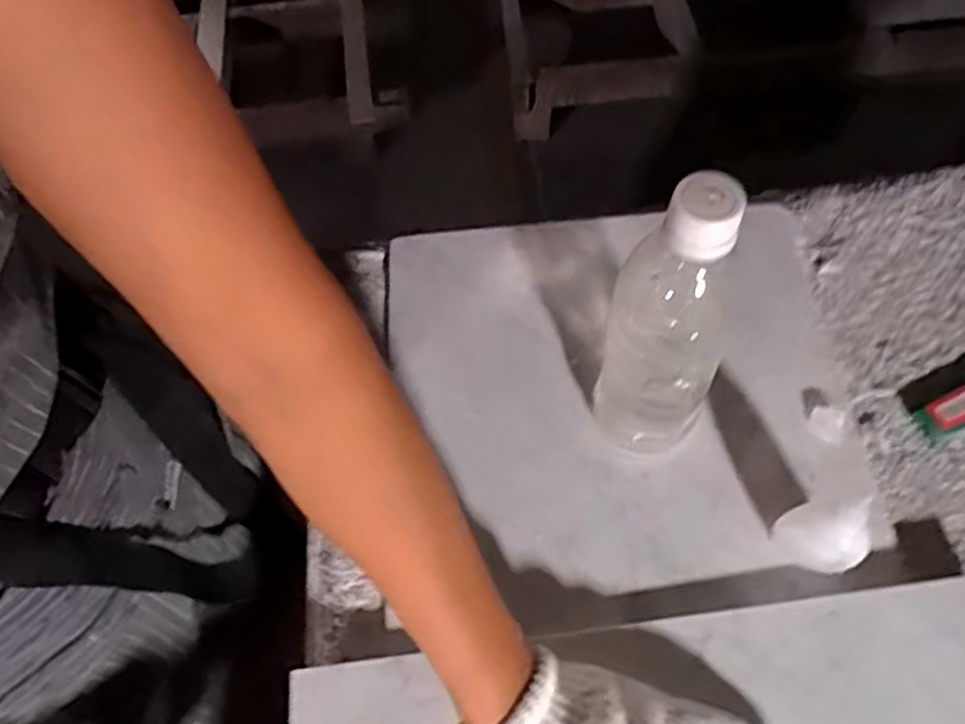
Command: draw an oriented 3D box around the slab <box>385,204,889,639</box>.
[{"bbox_3d":[0.093,0.019,0.496,0.296,0.018,0.291,-6,62,0],"label":"slab"}]

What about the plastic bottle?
[{"bbox_3d":[0.100,-0.015,0.396,0.059,0.214,0.061,14,62,12],"label":"plastic bottle"}]

